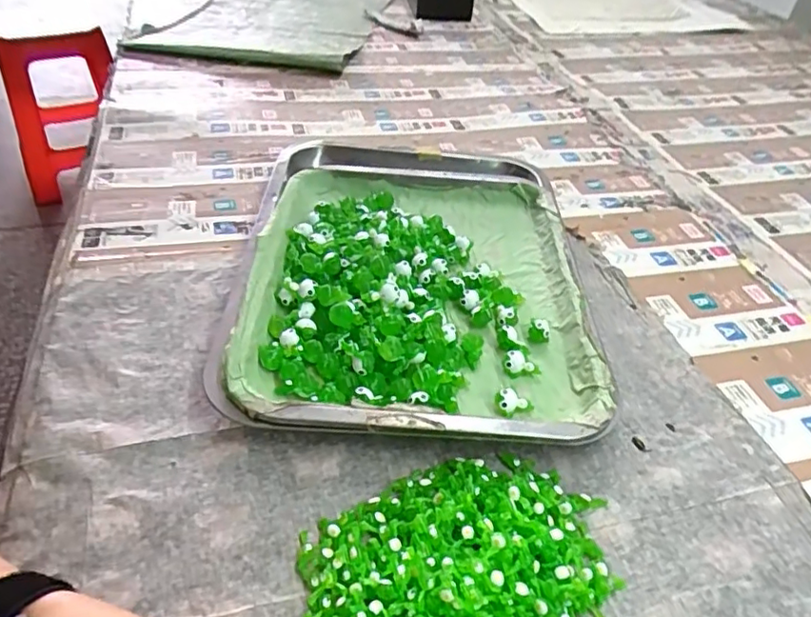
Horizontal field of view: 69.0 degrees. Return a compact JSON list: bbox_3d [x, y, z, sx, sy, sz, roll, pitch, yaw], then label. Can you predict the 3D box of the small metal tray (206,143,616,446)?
[{"bbox_3d":[0.005,-0.036,0.475,0.250,0.033,0.340,4,42,-2],"label":"small metal tray"}]

